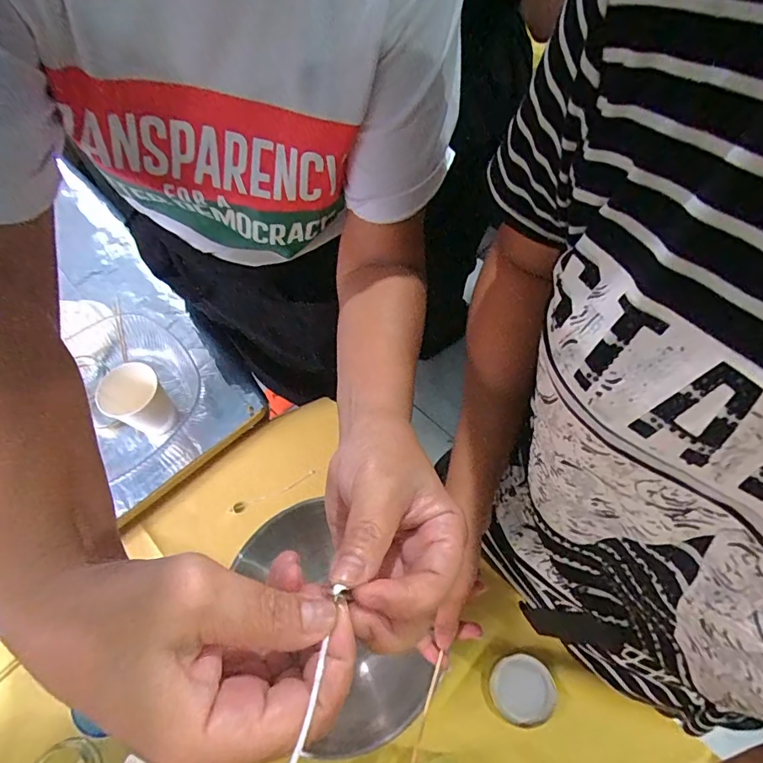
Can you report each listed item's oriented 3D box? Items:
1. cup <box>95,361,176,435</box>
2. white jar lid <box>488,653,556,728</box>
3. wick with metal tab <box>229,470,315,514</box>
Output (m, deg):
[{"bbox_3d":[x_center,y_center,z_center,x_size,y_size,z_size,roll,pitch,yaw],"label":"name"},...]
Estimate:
[{"bbox_3d":[-0.316,0.027,0.628,0.070,0.094,0.074,-1,63,2],"label":"cup"},{"bbox_3d":[0.158,0.347,0.537,0.067,0.017,0.067,-1,63,2],"label":"white jar lid"},{"bbox_3d":[-0.148,0.152,0.656,0.121,0.012,0.013,-25,65,-10],"label":"wick with metal tab"}]

